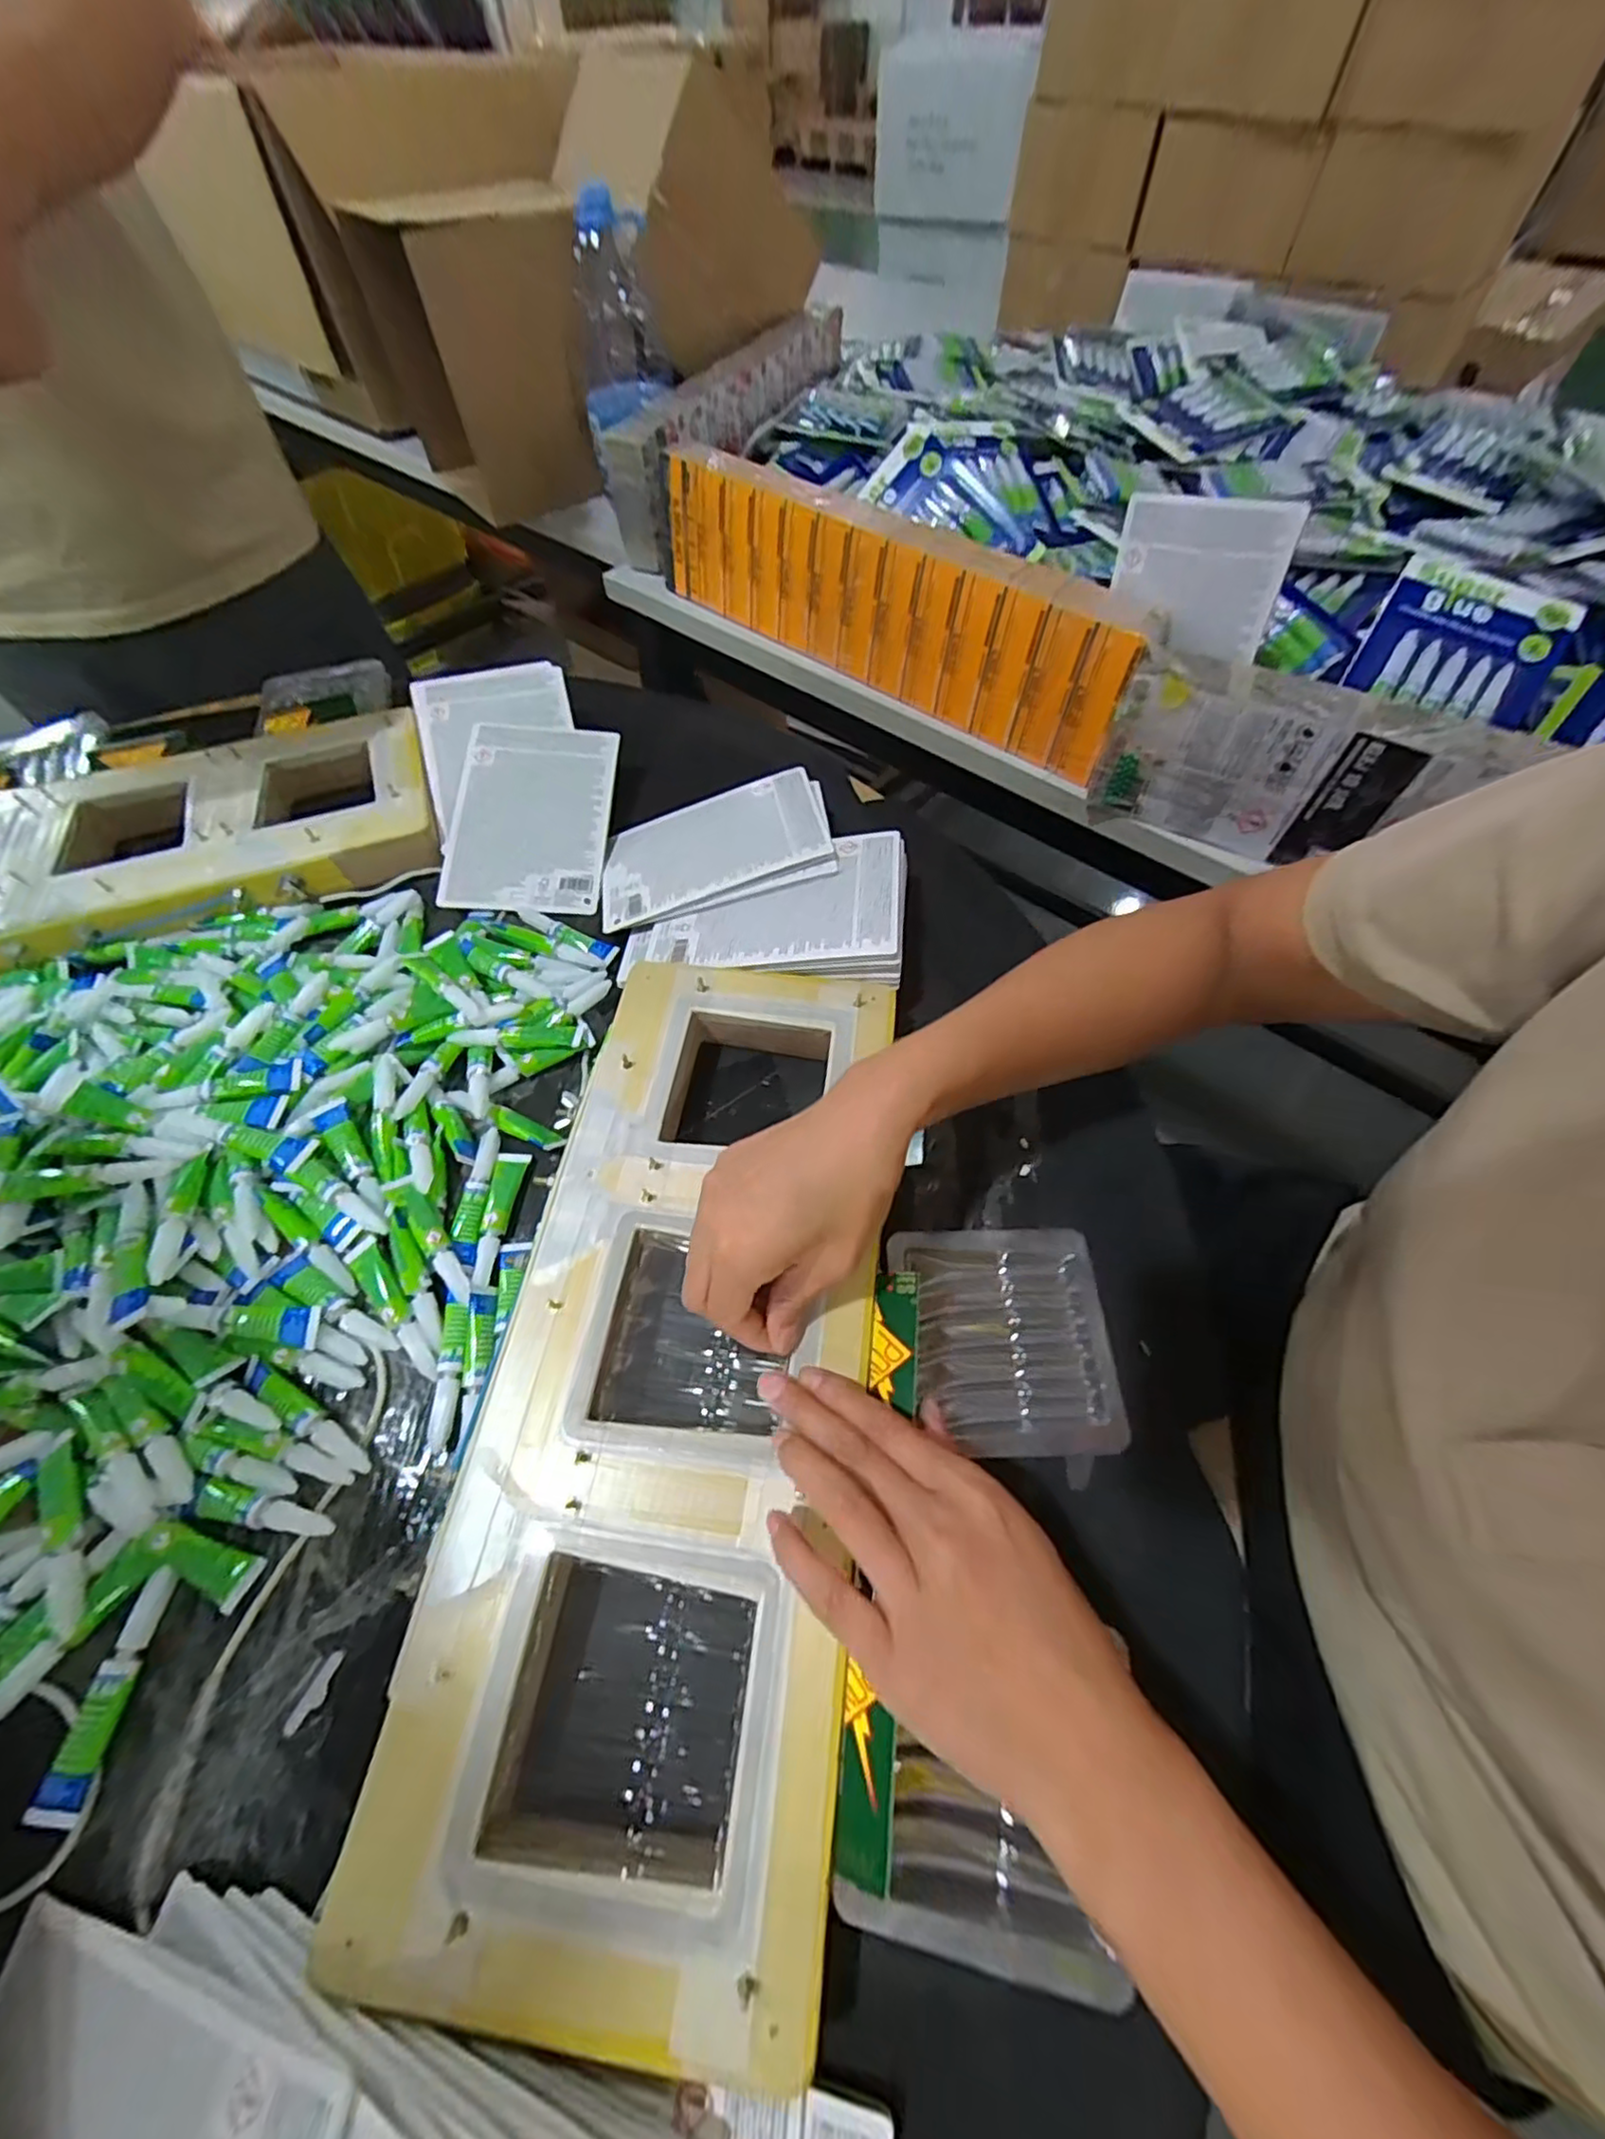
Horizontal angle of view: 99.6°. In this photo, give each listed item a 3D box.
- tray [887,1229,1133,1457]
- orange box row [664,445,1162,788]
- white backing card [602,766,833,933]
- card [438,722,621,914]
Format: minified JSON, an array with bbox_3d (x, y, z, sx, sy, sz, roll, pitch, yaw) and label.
[{"bbox_3d":[0.101,0.133,0.340,0.101,0.025,0.102,-1,59,1],"label":"tray"},{"bbox_3d":[0.066,-0.430,0.617,0.512,0.118,0.060,39,67,22],"label":"orange box row"},{"bbox_3d":[-0.069,-0.166,0.500,0.167,0.007,0.113,-17,51,7],"label":"white backing card"},{"bbox_3d":[-0.210,-0.198,0.526,0.116,0.005,0.166,2,73,-4],"label":"card"}]

